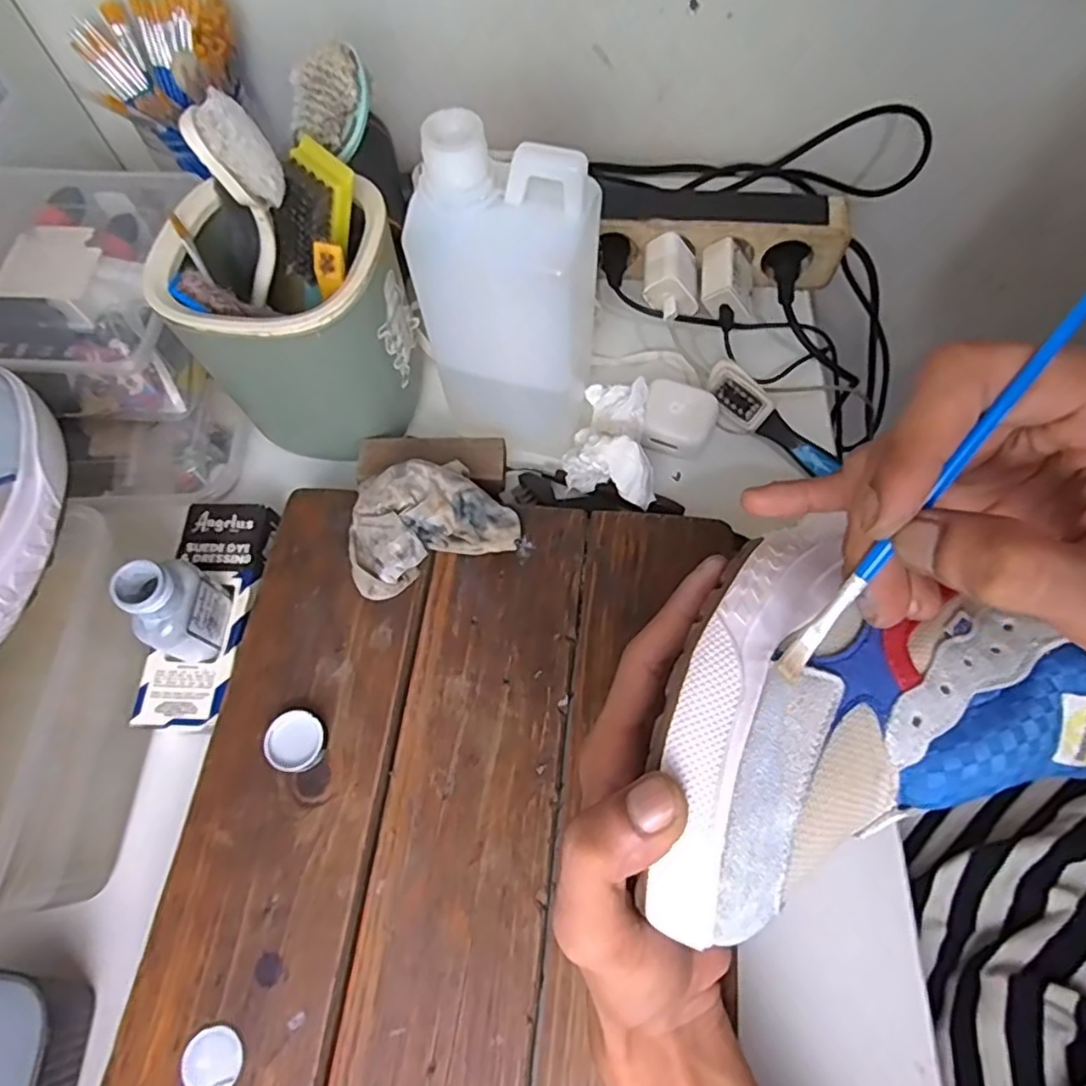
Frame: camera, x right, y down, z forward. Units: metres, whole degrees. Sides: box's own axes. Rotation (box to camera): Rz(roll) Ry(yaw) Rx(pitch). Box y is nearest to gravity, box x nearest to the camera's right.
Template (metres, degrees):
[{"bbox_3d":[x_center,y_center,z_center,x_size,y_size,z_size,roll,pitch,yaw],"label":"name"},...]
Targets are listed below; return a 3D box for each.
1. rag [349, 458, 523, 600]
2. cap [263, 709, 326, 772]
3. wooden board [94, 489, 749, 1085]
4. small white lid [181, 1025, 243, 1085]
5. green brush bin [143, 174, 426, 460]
[{"bbox_3d":[-0.068,-0.013,0.382,0.097,0.042,0.061,-21,67,-7],"label":"rag"},{"bbox_3d":[-0.131,0.106,0.346,0.030,0.012,0.030,-1,66,1],"label":"cap"},{"bbox_3d":[-0.059,0.161,0.325,0.267,0.018,0.405,3,66,5],"label":"wooden board"},{"bbox_3d":[-0.150,0.235,0.293,0.024,0.006,0.026,-1,66,1],"label":"small white lid"},{"bbox_3d":[-0.148,-0.134,0.410,0.123,0.139,0.113,14,67,8],"label":"green brush bin"}]

